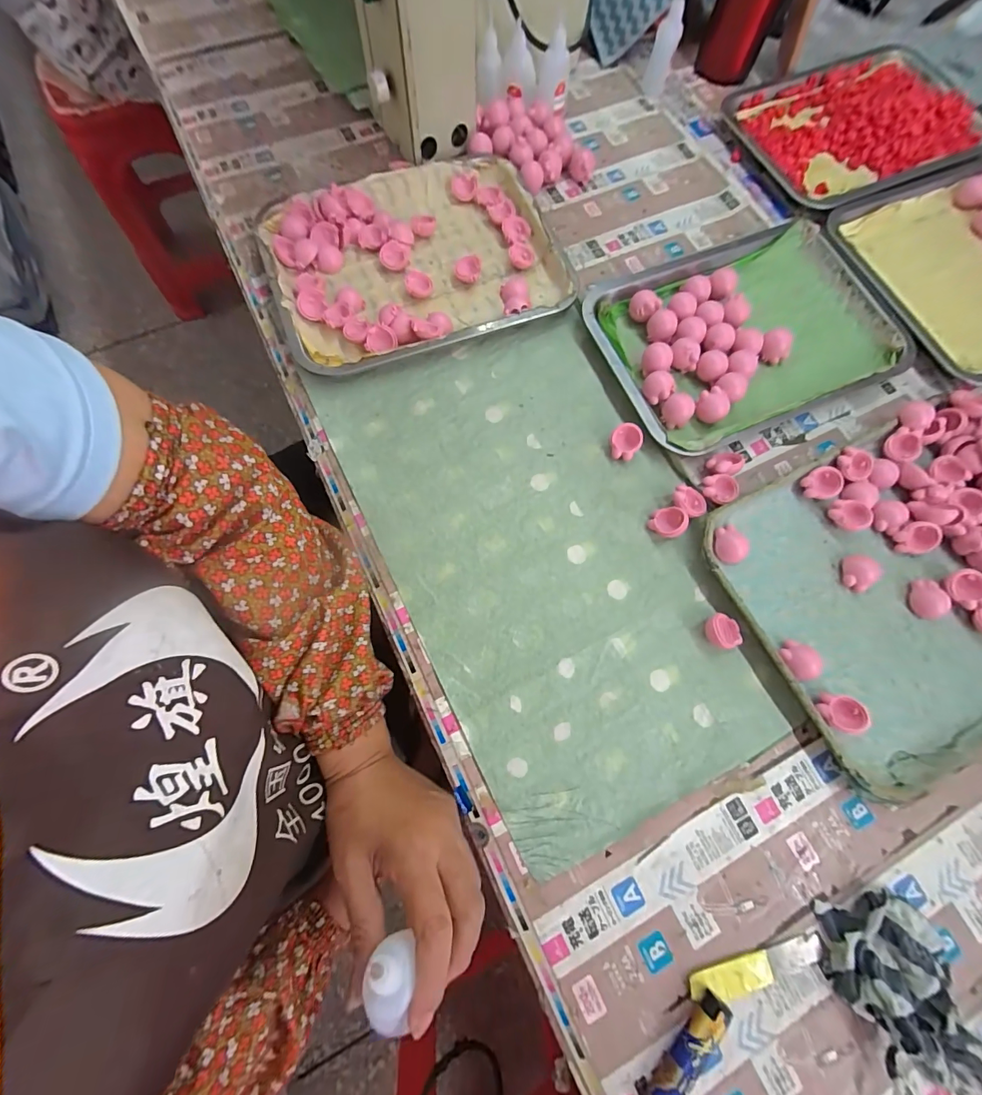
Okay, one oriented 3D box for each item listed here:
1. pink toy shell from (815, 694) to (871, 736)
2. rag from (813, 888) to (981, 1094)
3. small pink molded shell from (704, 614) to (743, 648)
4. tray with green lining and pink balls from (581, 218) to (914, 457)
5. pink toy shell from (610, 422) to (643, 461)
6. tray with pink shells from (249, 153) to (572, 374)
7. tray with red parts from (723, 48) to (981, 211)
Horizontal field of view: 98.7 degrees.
[{"bbox_3d":[0.278,0.133,0.337,0.033,0.021,0.028,2,74,0],"label":"pink toy shell"},{"bbox_3d":[0.279,0.303,0.283,0.077,0.033,0.106,-4,74,-2],"label":"rag"},{"bbox_3d":[0.197,0.071,0.359,0.025,0.014,0.028,-1,74,-1],"label":"small pink molded shell"},{"bbox_3d":[0.264,-0.224,0.438,0.294,0.029,0.205,-22,75,-7],"label":"tray with green lining and pink balls"},{"bbox_3d":[0.128,-0.101,0.406,0.028,0.020,0.032,32,76,8],"label":"pink toy shell"},{"bbox_3d":[-0.081,-0.309,0.454,0.295,0.030,0.234,-21,75,-6],"label":"tray with pink shells"},{"bbox_3d":[0.485,-0.548,0.540,0.309,0.026,0.214,-23,75,-7],"label":"tray with red parts"}]

